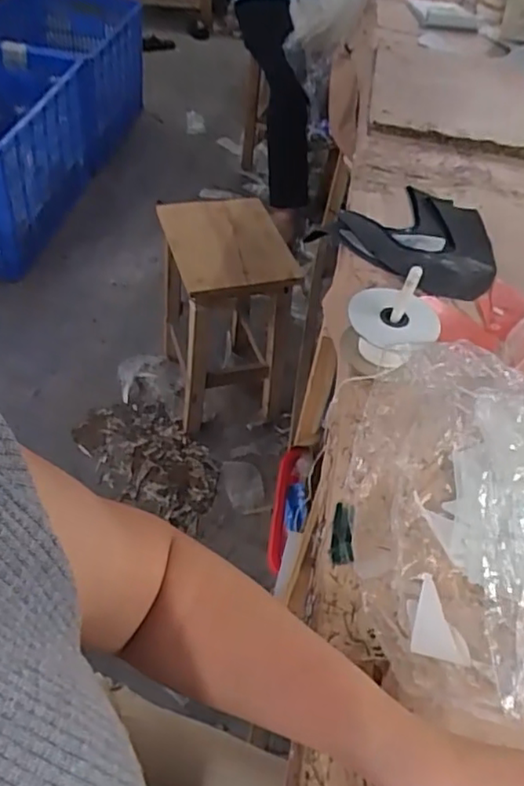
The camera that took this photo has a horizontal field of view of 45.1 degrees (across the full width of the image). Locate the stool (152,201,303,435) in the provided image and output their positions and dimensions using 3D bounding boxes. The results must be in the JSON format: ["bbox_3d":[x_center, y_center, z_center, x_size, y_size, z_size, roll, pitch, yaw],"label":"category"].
[{"bbox_3d":[-0.090,-0.182,1.465,0.233,0.425,0.331,-9,48,-15],"label":"stool"}]

